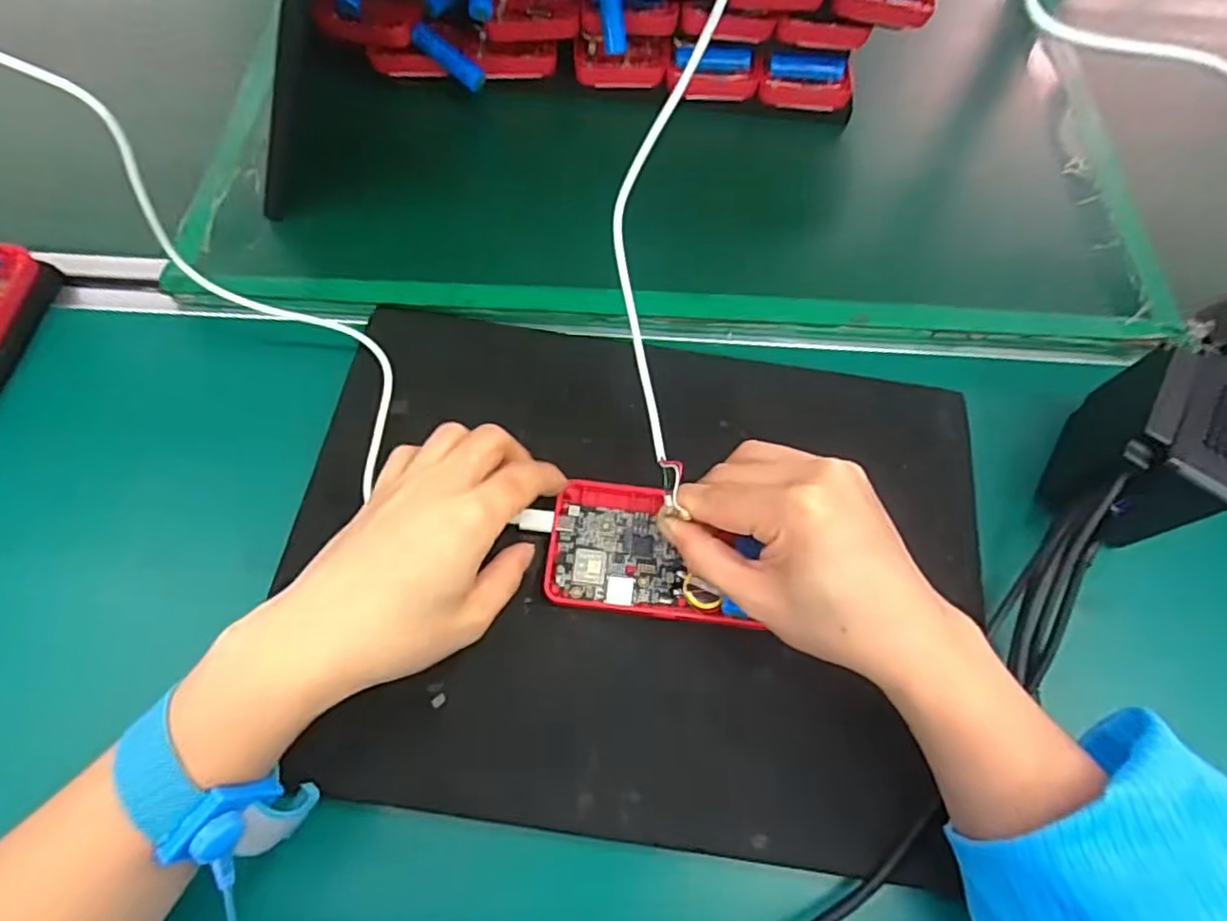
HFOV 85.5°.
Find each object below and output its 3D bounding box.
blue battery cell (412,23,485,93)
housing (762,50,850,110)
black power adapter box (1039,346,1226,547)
[{"bbox_3d":[-0.107,-0.260,0.427,0.053,0.013,0.017,38,67,-5],"label":"blue battery cell"},{"bbox_3d":[0.131,-0.256,0.449,0.059,0.027,0.020,4,64,-1],"label":"housing"},{"bbox_3d":[0.267,-0.007,0.334,0.056,0.070,0.090,31,67,11],"label":"black power adapter box"}]

